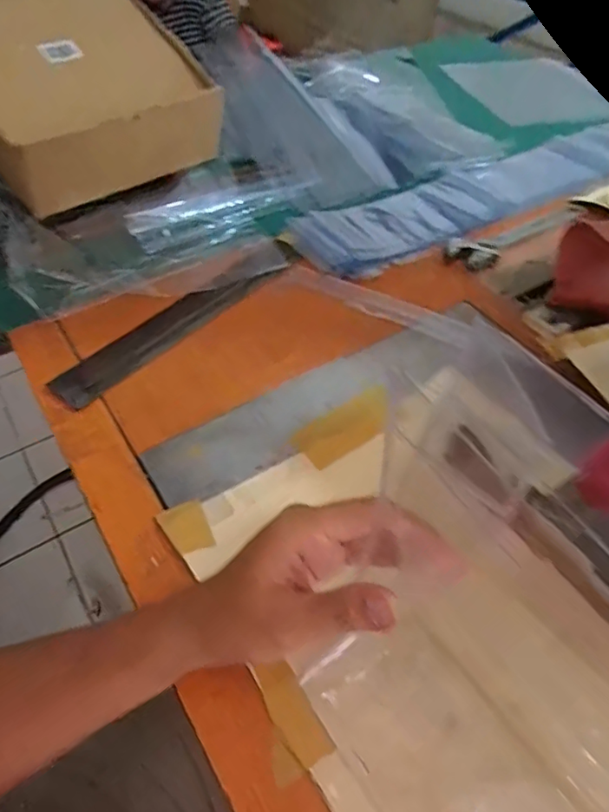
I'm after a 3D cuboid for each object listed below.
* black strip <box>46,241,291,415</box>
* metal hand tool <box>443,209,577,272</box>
[{"bbox_3d":[-0.130,-0.095,0.561,0.052,0.007,0.297,35,59,25],"label":"black strip"},{"bbox_3d":[0.277,-0.219,0.668,0.224,0.015,0.046,-23,54,-20],"label":"metal hand tool"}]

